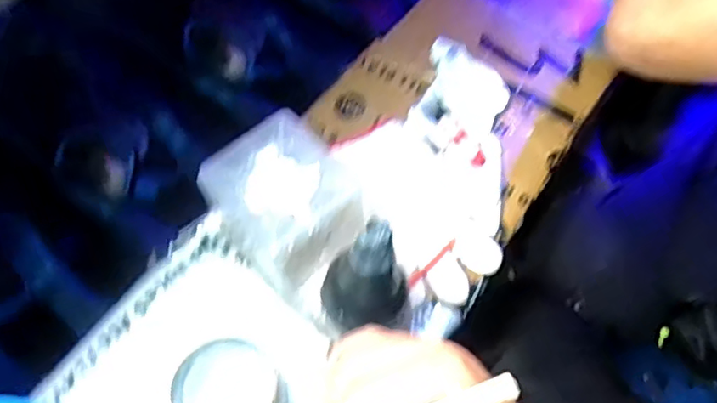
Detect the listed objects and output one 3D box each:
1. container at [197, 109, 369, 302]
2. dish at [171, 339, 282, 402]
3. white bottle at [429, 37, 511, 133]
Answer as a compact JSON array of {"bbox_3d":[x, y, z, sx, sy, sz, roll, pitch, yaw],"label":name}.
[{"bbox_3d":[-0.061,0.011,0.521,0.103,0.110,0.127,-31,64,-15],"label":"container"},{"bbox_3d":[-0.101,0.151,0.476,0.074,0.046,0.080,-1,60,1],"label":"dish"},{"bbox_3d":[0.113,-0.121,0.634,0.058,0.041,0.113,-32,64,-16],"label":"white bottle"}]

